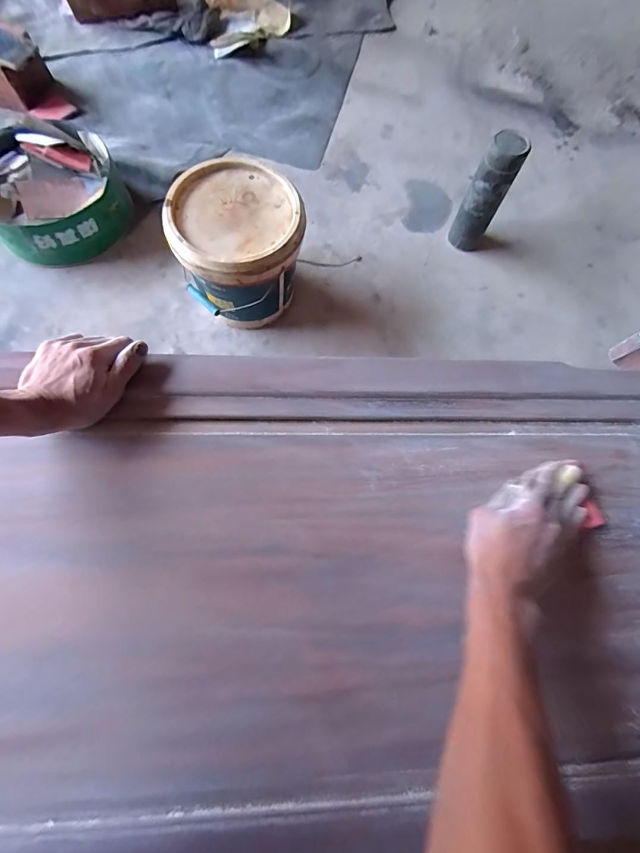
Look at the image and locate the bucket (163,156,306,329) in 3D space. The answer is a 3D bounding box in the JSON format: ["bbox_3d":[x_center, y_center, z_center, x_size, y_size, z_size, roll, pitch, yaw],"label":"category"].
[{"bbox_3d":[-0.132,-0.301,0.672,0.199,0.193,0.203,1,74,-4],"label":"bucket"}]

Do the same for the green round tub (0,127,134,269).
[{"bbox_3d":[-0.538,-0.464,0.763,0.263,0.098,0.269,0,74,-2],"label":"green round tub"}]

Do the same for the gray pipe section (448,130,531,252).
[{"bbox_3d":[0.316,-0.438,0.732,0.062,0.211,0.059,0,74,-2],"label":"gray pipe section"}]

